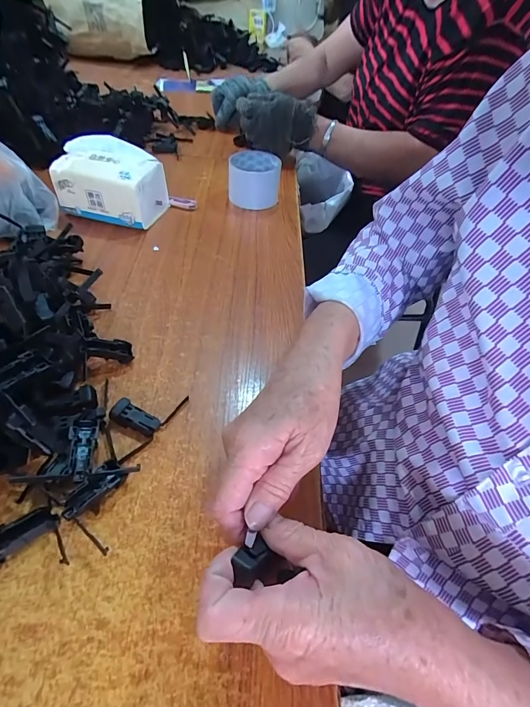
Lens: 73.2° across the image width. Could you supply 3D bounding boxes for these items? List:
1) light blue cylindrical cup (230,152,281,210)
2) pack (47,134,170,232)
[{"bbox_3d":[-0.017,-0.289,0.601,0.084,0.064,0.077,5,48,-2],"label":"light blue cylindrical cup"},{"bbox_3d":[-0.223,-0.254,0.528,0.135,0.090,0.099,13,49,5],"label":"pack"}]

